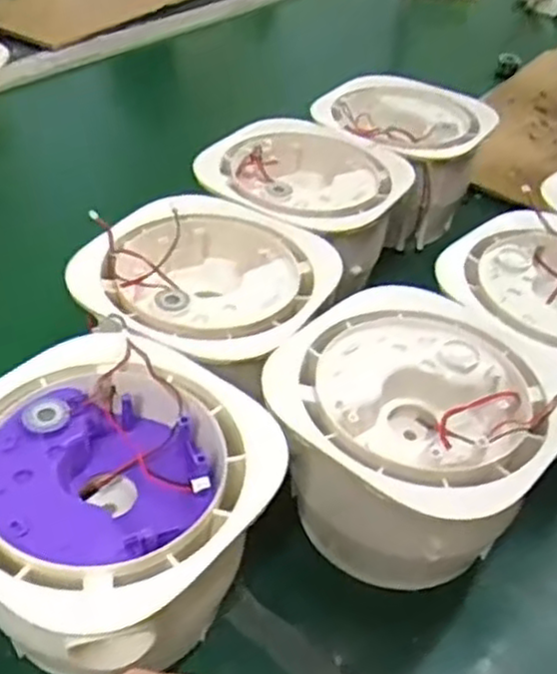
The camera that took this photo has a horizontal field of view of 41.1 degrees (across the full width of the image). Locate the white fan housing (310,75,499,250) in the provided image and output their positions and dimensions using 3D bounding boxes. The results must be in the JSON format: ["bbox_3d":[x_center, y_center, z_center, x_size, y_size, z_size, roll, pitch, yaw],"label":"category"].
[{"bbox_3d":[0.102,-0.158,0.653,0.138,0.091,0.115,26,44,22],"label":"white fan housing"}]

